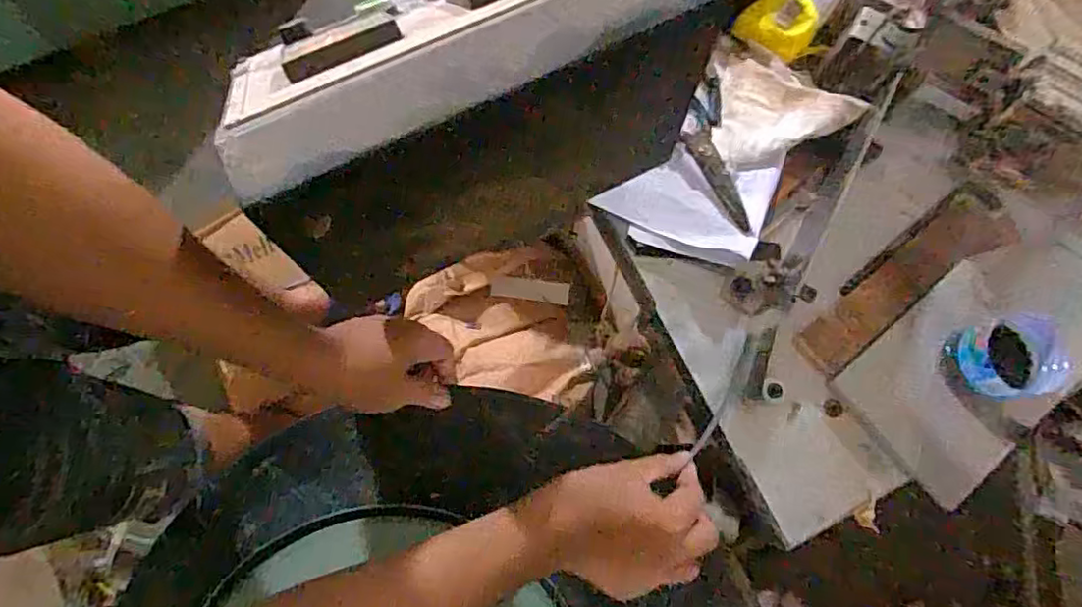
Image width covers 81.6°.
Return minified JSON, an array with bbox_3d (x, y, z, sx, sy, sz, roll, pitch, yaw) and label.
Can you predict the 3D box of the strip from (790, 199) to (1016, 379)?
[{"bbox_3d":[0.358,-0.021,0.612,0.258,0.010,0.057,-35,78,-10],"label":"strip"}]

